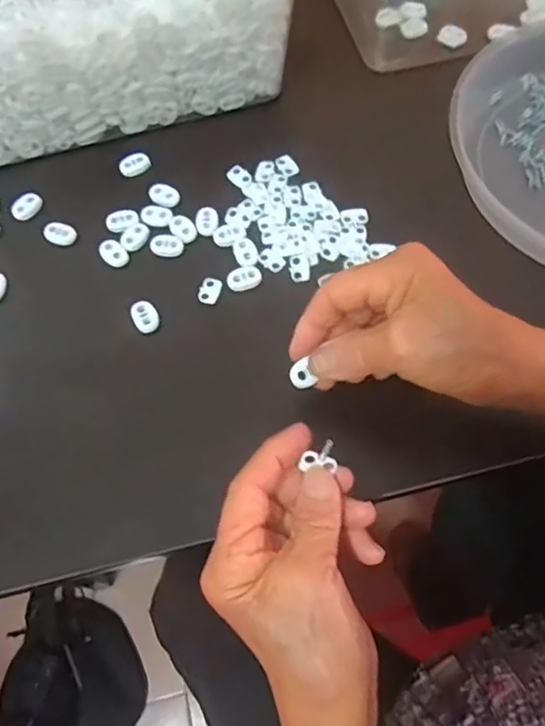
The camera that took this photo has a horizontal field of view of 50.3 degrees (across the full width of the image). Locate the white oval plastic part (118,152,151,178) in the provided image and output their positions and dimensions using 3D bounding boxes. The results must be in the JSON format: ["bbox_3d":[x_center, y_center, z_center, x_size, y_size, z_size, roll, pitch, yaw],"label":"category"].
[{"bbox_3d":[-0.103,-0.148,0.432,0.023,0.005,0.017,-25,65,-9],"label":"white oval plastic part"}]

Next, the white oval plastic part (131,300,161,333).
[{"bbox_3d":[-0.082,-0.030,0.376,0.016,0.007,0.021,-30,65,-12],"label":"white oval plastic part"}]

